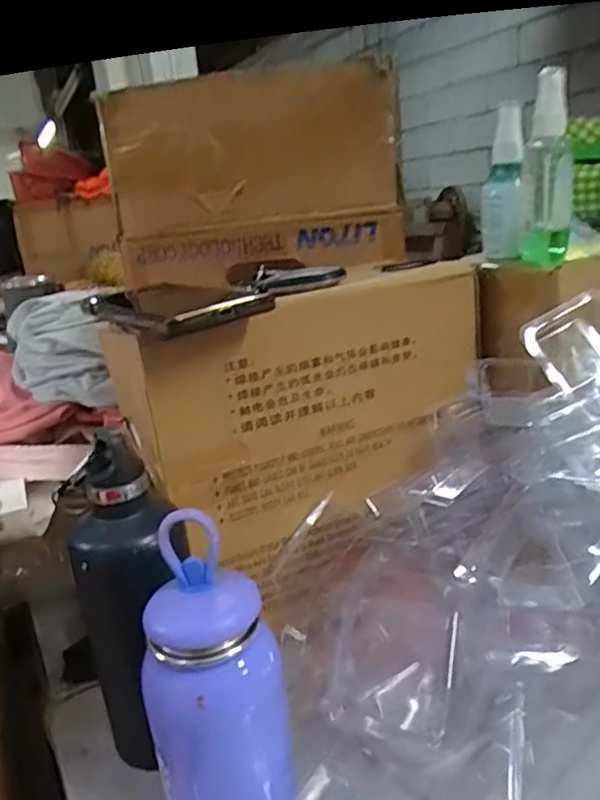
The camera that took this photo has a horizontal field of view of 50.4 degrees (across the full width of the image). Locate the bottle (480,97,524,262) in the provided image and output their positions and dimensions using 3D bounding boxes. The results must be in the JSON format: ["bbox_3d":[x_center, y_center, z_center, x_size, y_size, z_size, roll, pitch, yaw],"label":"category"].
[{"bbox_3d":[0.164,-0.174,0.519,0.031,0.119,0.026,-1,19,14],"label":"bottle"}]

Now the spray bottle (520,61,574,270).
[{"bbox_3d":[0.190,-0.177,0.487,0.034,0.129,0.040,2,20,22],"label":"spray bottle"}]

